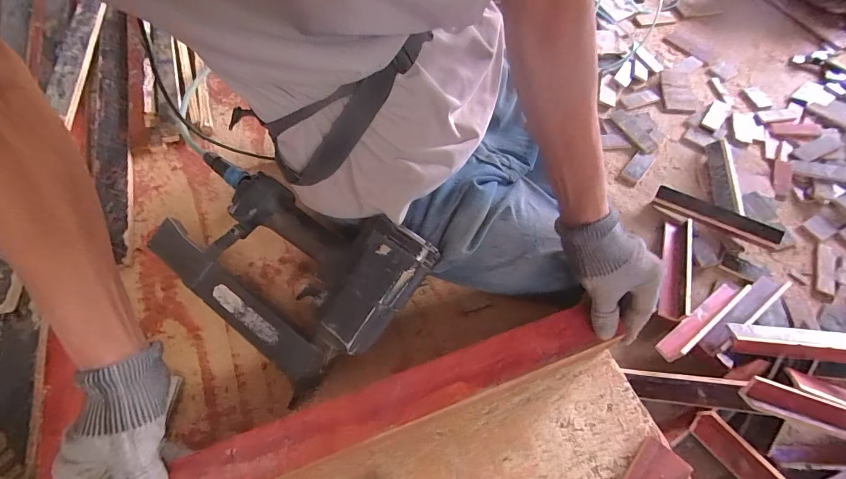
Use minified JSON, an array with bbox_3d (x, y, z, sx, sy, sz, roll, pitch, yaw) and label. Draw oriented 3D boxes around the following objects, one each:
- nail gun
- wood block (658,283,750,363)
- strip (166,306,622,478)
[{"bbox_3d":[-0.174,0.027,0.492,0.338,0.071,0.225,30,90,17],"label":"nail gun"},{"bbox_3d":[0.801,0.220,1.113,0.369,0.044,0.060,-33,67,-16],"label":"wood block"},{"bbox_3d":[-0.020,0.163,0.400,0.449,0.011,0.047,-17,61,-11],"label":"strip"}]

